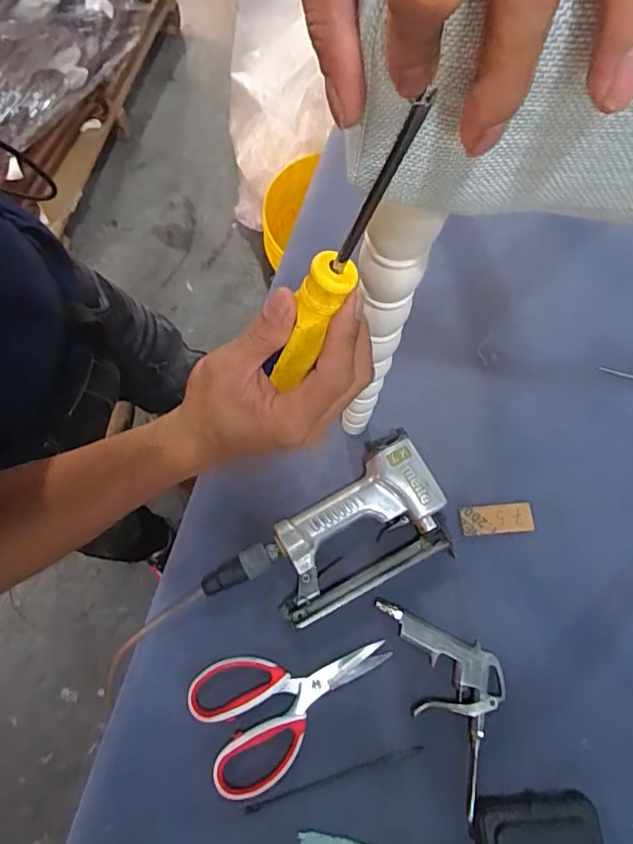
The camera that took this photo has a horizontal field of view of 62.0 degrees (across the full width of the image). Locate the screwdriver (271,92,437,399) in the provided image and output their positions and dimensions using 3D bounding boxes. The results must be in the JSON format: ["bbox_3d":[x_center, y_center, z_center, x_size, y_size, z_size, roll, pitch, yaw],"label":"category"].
[{"bbox_3d":[0.009,-0.074,0.259,0.017,0.173,0.020,-23,68,-36],"label":"screwdriver"}]

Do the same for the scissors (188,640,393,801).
[{"bbox_3d":[-0.019,0.255,0.493,0.184,0.019,0.110,-23,70,-10],"label":"scissors"}]

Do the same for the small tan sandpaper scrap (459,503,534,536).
[{"bbox_3d":[0.192,0.103,0.559,0.076,0.004,0.031,-3,68,-2],"label":"small tan sandpaper scrap"}]

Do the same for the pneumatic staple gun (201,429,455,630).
[{"bbox_3d":[0.013,0.120,0.529,0.242,0.044,0.126,-28,71,-11],"label":"pneumatic staple gun"}]

